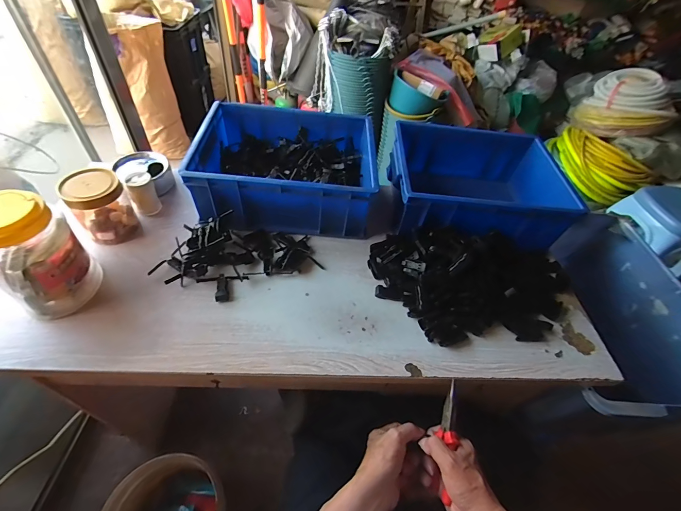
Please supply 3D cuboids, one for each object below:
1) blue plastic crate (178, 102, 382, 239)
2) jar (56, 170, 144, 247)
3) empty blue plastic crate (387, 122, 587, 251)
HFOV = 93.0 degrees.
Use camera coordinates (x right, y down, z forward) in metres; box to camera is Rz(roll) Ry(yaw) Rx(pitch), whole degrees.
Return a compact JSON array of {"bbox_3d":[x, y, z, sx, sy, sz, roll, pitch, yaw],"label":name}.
[{"bbox_3d":[-0.107,-0.180,0.674,0.338,0.123,0.264,2,50,-7],"label":"blue plastic crate"},{"bbox_3d":[-0.416,-0.088,0.563,0.082,0.122,0.077,4,50,-5],"label":"jar"},{"bbox_3d":[0.275,-0.140,0.711,0.336,0.166,0.259,7,50,-3],"label":"empty blue plastic crate"}]

